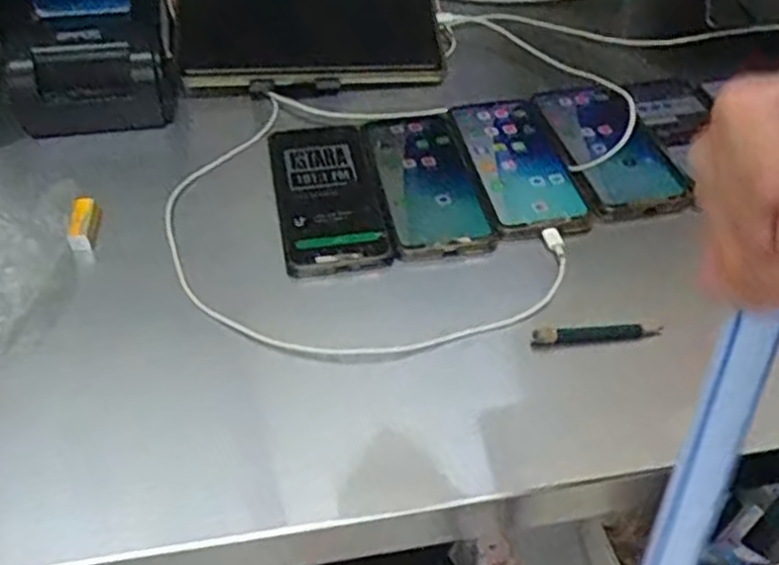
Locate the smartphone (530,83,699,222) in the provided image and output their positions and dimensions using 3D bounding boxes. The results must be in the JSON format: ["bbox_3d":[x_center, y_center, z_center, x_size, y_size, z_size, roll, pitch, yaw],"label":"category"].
[{"bbox_3d":[0.181,-0.119,0.631,0.082,0.013,0.175,-12,49,-7],"label":"smartphone"}]

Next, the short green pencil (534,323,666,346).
[{"bbox_3d":[0.135,0.032,0.492,0.085,0.008,0.008,-6,45,-7],"label":"short green pencil"}]

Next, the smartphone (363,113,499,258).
[{"bbox_3d":[0.028,-0.085,0.602,0.073,0.016,0.171,-6,43,-10],"label":"smartphone"}]

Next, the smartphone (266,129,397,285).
[{"bbox_3d":[-0.049,-0.070,0.584,0.079,0.017,0.169,-7,45,-9],"label":"smartphone"}]

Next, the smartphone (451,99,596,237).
[{"bbox_3d":[0.105,-0.100,0.617,0.075,0.017,0.168,-8,45,-9],"label":"smartphone"}]

